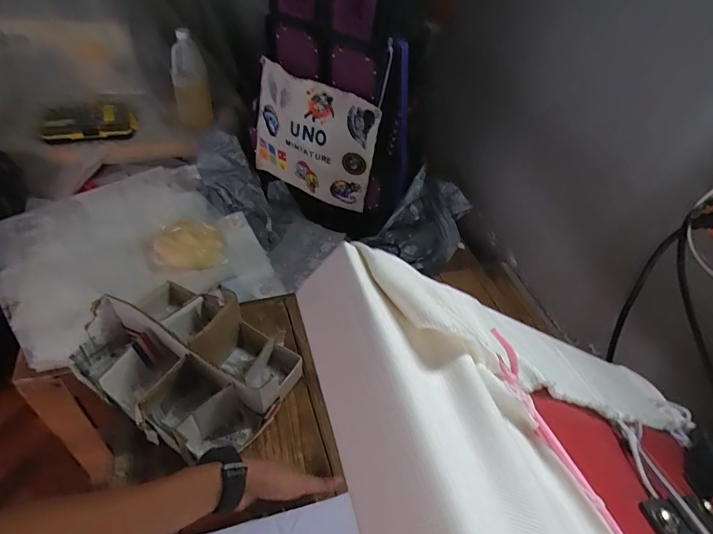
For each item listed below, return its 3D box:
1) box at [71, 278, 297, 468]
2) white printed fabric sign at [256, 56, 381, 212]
[{"bbox_3d":[-0.261,0.141,0.672,0.309,0.112,0.221,30,49,17],"label":"box"},{"bbox_3d":[-0.095,-0.267,0.909,0.285,0.259,0.032,27,48,15],"label":"white printed fabric sign"}]

